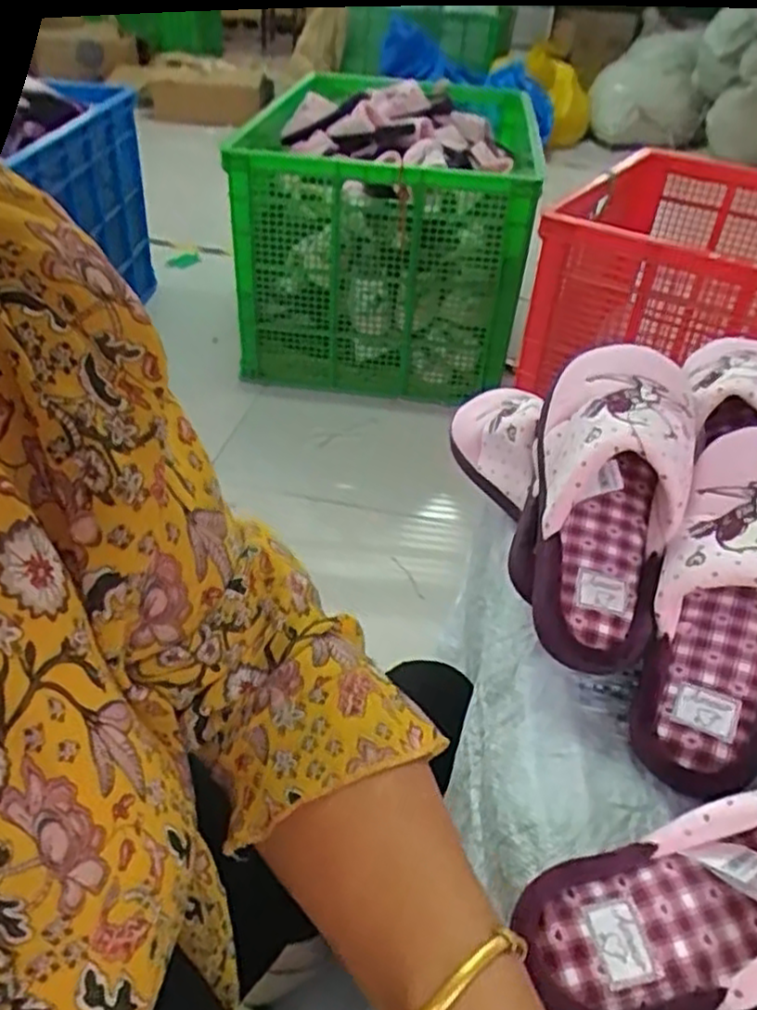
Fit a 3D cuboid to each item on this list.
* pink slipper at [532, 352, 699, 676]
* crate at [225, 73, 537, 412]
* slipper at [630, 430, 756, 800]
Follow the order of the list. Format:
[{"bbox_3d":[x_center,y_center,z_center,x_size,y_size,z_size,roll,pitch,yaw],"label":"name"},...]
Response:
[{"bbox_3d":[0.155,-0.015,0.486,0.098,0.077,0.245,11,75,8],"label":"pink slipper"},{"bbox_3d":[0.037,-0.686,1.849,0.625,0.537,0.820,9,39,6],"label":"crate"},{"bbox_3d":[0.228,0.054,0.454,0.101,0.071,0.246,20,77,19],"label":"slipper"}]

